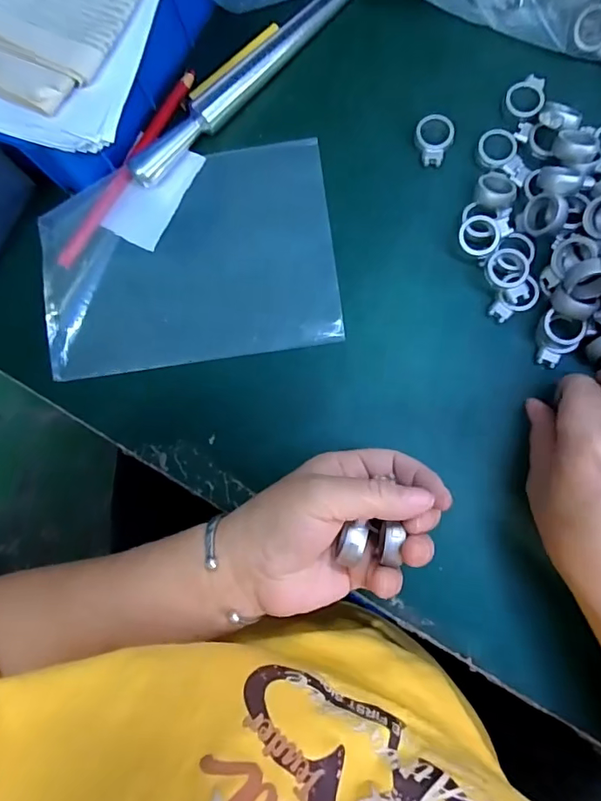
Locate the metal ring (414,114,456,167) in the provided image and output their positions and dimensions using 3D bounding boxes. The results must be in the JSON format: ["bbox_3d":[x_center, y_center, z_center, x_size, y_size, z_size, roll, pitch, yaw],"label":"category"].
[{"bbox_3d":[0.091,-0.178,0.337,0.026,0.010,0.033,5,82,6],"label":"metal ring"}]

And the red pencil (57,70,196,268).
[{"bbox_3d":[-0.123,-0.169,0.353,0.013,0.010,0.170,29,86,9],"label":"red pencil"}]

